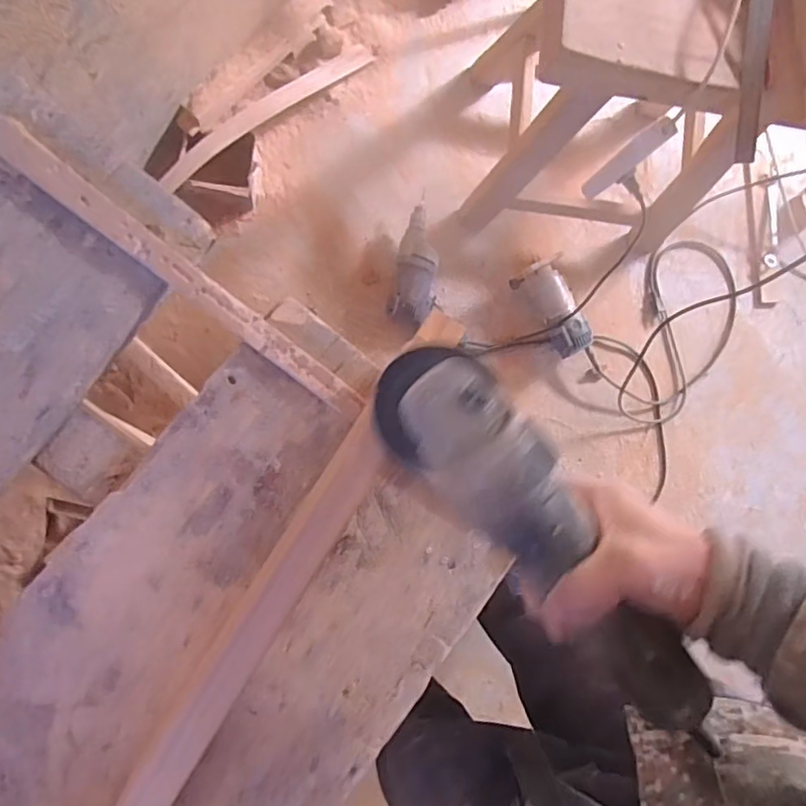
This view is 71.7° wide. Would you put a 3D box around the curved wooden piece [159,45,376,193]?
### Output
[{"bbox_3d":[-0.254,-0.568,1.073,0.051,0.049,0.525,46,67,-5],"label":"curved wooden piece"}]

